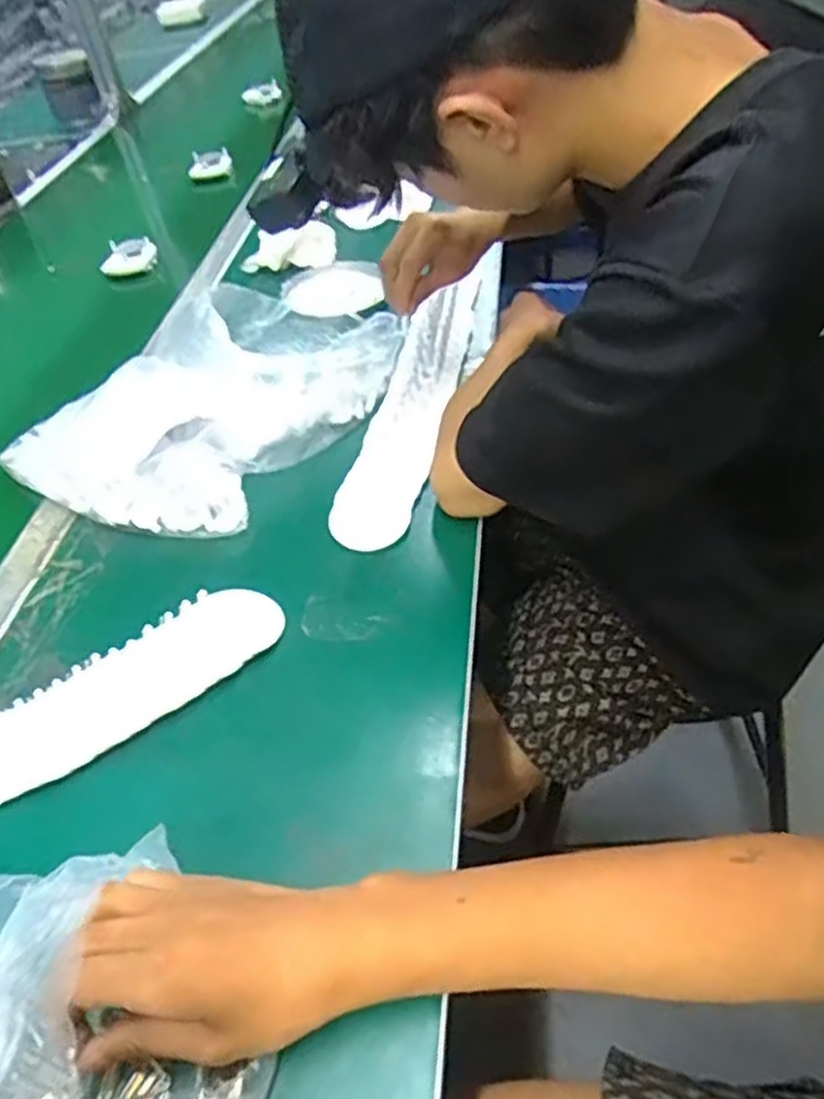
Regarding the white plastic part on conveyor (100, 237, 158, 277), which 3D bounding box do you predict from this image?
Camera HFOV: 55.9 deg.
[{"bbox_3d":[-0.372,-0.386,1.028,0.072,0.024,0.049,-14,85,-5],"label":"white plastic part on conveyor"}]

